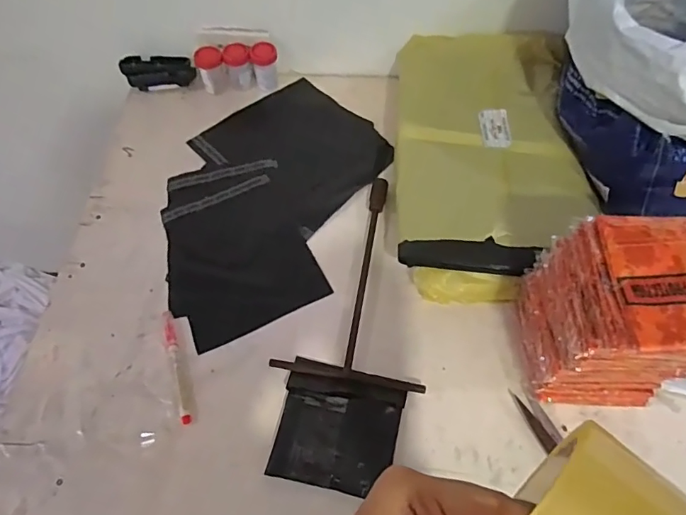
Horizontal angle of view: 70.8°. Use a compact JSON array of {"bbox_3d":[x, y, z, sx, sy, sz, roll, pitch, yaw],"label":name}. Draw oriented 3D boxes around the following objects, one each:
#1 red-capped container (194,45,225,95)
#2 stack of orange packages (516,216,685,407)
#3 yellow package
[{"bbox_3d":[-0.217,-0.308,0.798,0.044,0.071,0.038,-15,60,-10],"label":"red-capped container"},{"bbox_3d":[0.284,0.065,0.502,0.141,0.205,0.138,2,58,0],"label":"stack of orange packages"},{"bbox_3d":[0.204,-0.163,0.670,0.248,0.050,0.394,3,58,1],"label":"yellow package"}]

